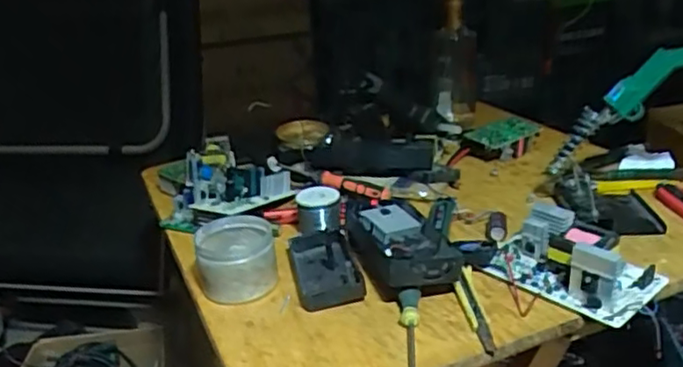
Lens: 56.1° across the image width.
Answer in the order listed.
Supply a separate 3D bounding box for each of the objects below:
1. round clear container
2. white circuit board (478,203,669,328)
[{"bbox_3d":[-0.112,0.080,0.690,0.080,0.062,0.084,-7,23,-6],"label":"round clear container"},{"bbox_3d":[0.237,0.074,0.670,0.163,0.056,0.110,17,31,42],"label":"white circuit board"}]

